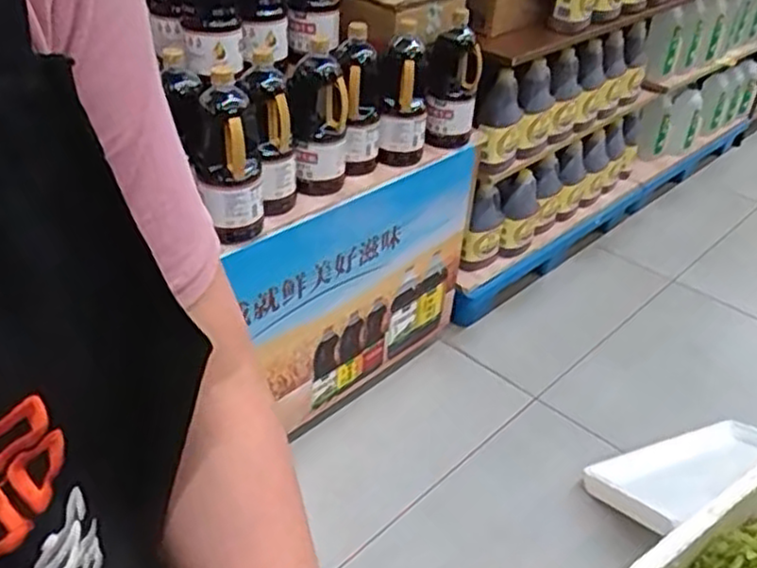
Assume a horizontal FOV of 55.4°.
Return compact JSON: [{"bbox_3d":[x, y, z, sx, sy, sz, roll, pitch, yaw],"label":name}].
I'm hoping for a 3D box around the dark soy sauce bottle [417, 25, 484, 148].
[{"bbox_3d":[0.149,-0.405,1.525,0.117,0.240,0.096,9,35,6],"label":"dark soy sauce bottle"}]

